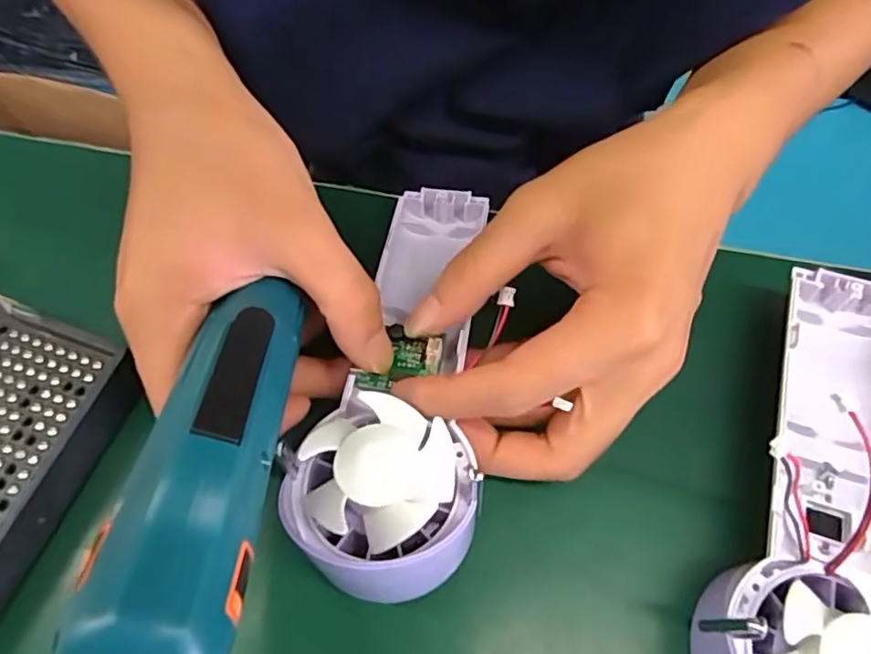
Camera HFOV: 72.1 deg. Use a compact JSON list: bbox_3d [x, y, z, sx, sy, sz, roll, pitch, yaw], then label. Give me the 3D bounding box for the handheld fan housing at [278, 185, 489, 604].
[{"bbox_3d":[-0.010,0.009,0.232,0.056,0.033,0.172,6,45,3],"label":"handheld fan housing"}]

